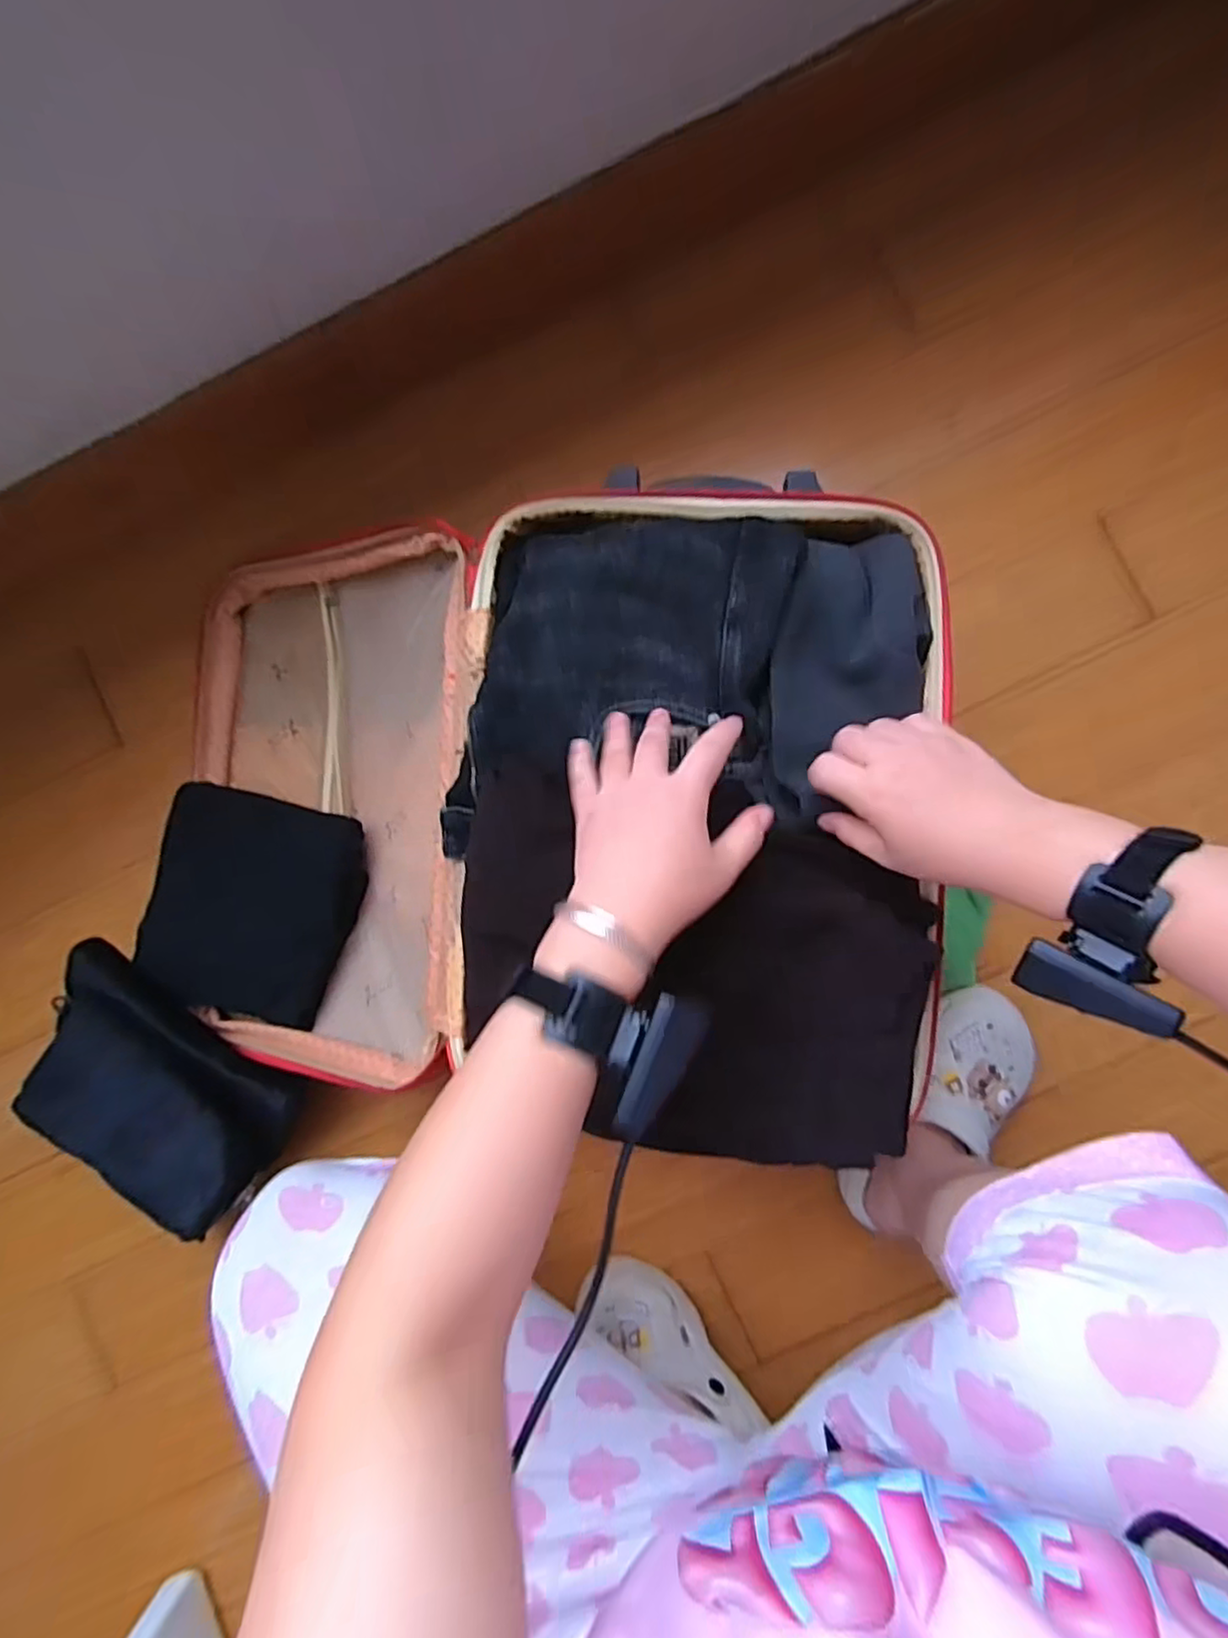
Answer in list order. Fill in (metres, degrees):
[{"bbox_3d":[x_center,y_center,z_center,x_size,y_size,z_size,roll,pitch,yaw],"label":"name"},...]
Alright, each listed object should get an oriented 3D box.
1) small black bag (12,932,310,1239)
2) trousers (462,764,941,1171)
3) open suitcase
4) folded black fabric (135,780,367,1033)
[{"bbox_3d":[-0.456,0.271,0.645,0.274,0.047,0.188,34,91,4],"label":"small black bag"},{"bbox_3d":[0.053,0.097,0.452,0.307,0.044,0.245,3,88,3],"label":"trousers"},{"bbox_3d":[-0.098,-0.020,0.580,0.693,0.242,0.488,1,88,4],"label":"open suitcase"},{"bbox_3d":[-0.361,0.086,0.663,0.191,0.054,0.210,15,89,4],"label":"folded black fabric"}]

